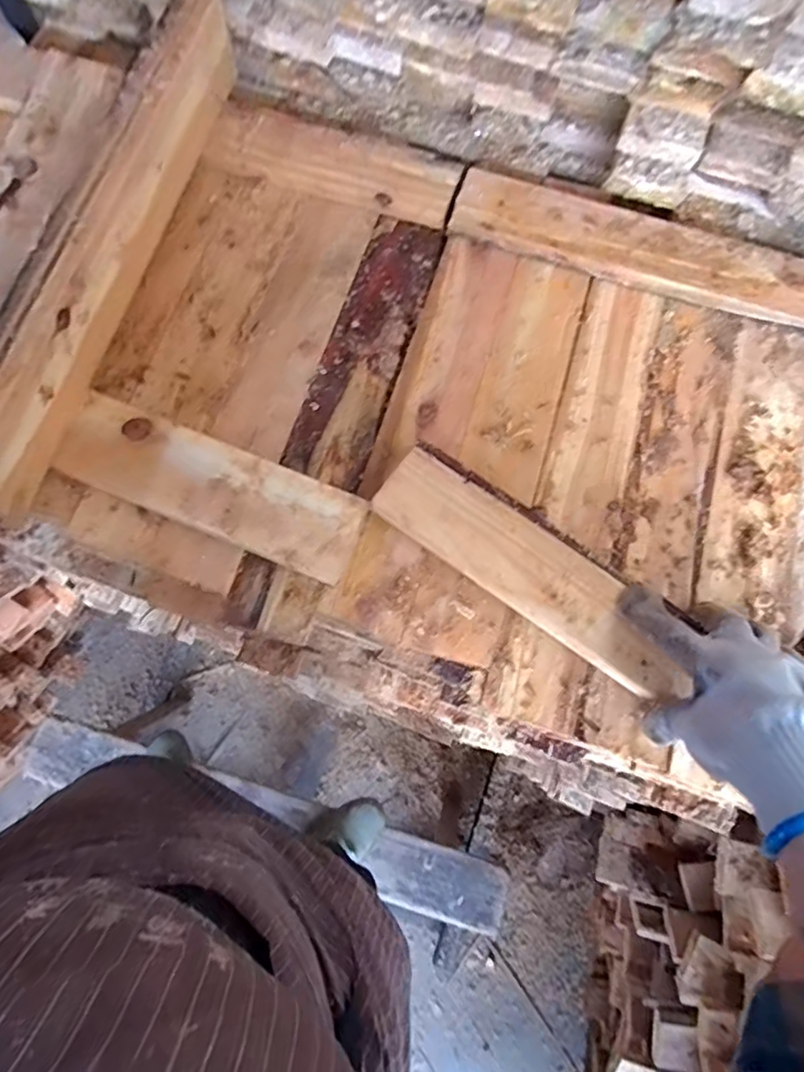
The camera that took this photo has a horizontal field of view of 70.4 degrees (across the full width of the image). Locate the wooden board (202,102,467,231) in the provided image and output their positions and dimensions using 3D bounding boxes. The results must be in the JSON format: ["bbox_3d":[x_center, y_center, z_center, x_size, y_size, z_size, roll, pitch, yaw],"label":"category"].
[{"bbox_3d":[-0.066,-0.368,0.565,0.242,0.025,0.073,15,73,2],"label":"wooden board"}]

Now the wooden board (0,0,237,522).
[{"bbox_3d":[-0.244,-0.252,0.477,0.049,0.075,0.498,15,73,2],"label":"wooden board"}]

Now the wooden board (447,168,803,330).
[{"bbox_3d":[0.293,-0.259,0.545,0.488,0.018,0.087,18,73,3],"label":"wooden board"}]

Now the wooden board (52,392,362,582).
[{"bbox_3d":[-0.153,-0.039,0.465,0.246,0.024,0.073,22,73,5],"label":"wooden board"}]

